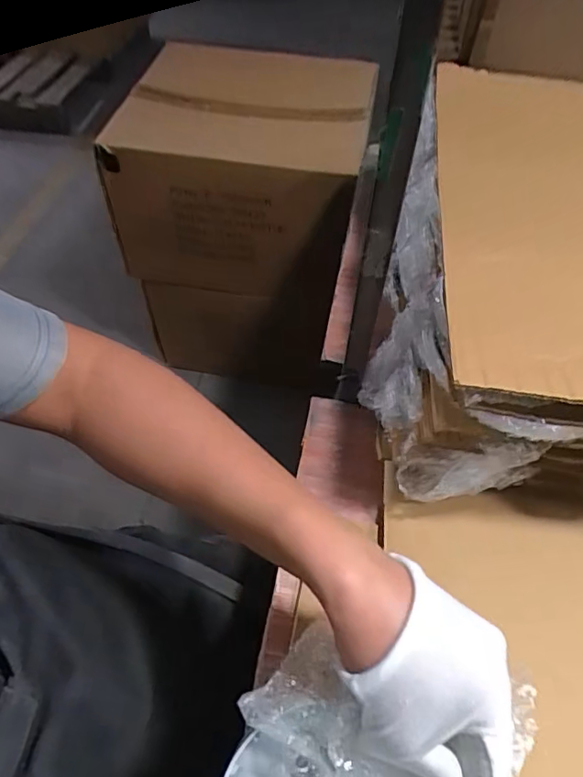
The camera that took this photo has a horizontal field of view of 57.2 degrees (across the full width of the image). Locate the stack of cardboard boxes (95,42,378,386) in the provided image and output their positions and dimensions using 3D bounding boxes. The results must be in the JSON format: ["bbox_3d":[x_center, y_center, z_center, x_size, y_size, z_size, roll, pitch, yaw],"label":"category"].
[{"bbox_3d":[-0.127,-0.341,1.168,0.506,0.571,0.369,10,54,6],"label":"stack of cardboard boxes"}]

